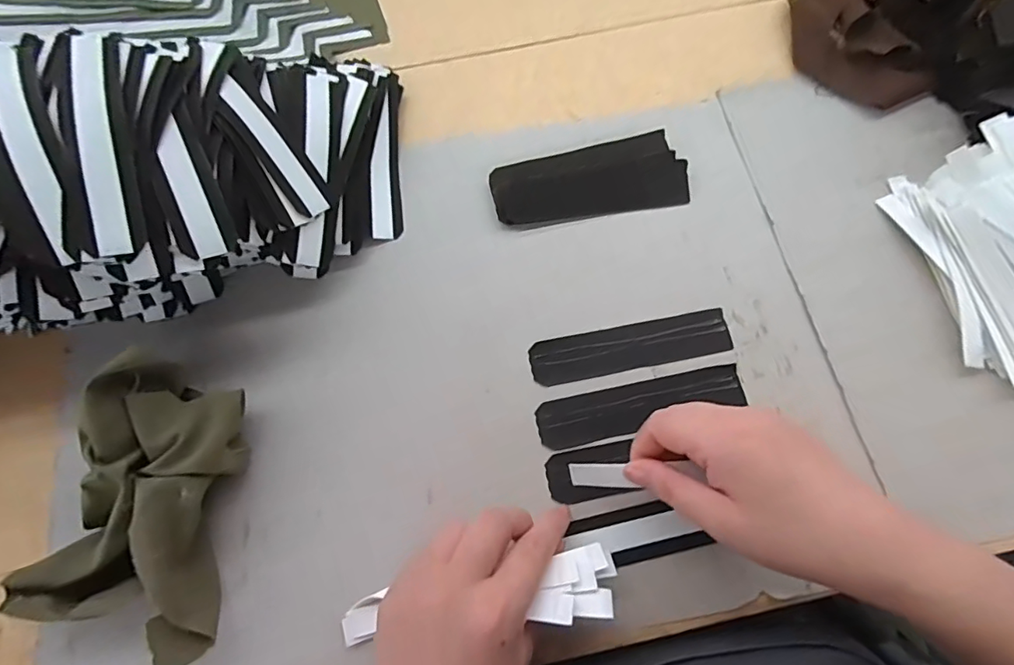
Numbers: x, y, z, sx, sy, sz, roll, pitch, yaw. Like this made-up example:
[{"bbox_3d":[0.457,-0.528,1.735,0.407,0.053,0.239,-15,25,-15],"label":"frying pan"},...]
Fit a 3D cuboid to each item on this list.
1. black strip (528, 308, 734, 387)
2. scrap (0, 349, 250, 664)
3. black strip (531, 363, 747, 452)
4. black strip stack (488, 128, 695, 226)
[{"bbox_3d":[0.086,0.010,0.360,0.139,0.004,0.033,-11,70,-4],"label":"black strip"},{"bbox_3d":[-0.202,0.101,0.301,0.114,0.054,0.150,19,74,6],"label":"scrap"},{"bbox_3d":[0.090,0.049,0.345,0.139,0.004,0.032,-12,68,-3],"label":"black strip"},{"bbox_3d":[0.063,-0.117,0.396,0.146,0.009,0.061,-11,73,-3],"label":"black strip stack"}]

